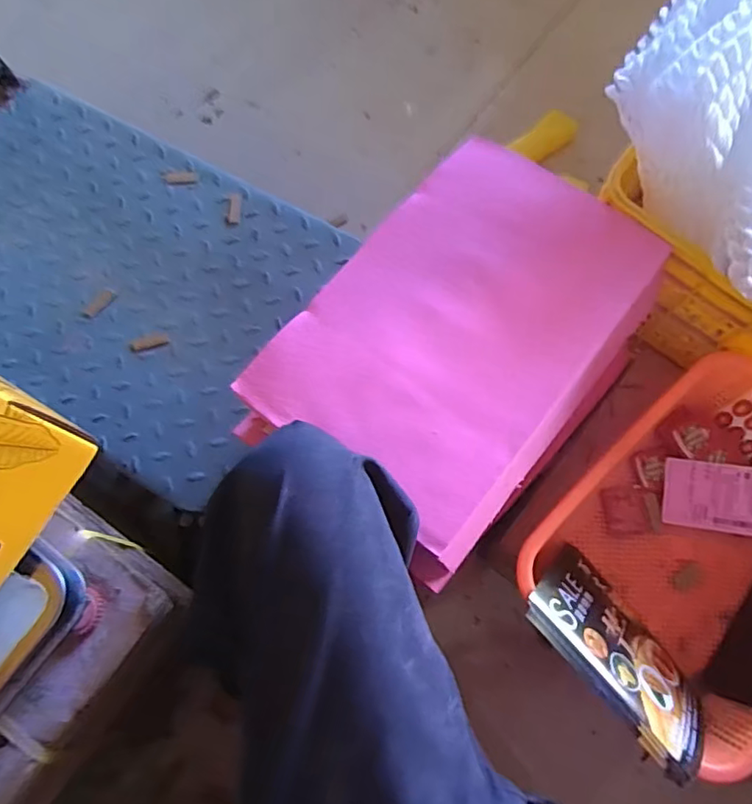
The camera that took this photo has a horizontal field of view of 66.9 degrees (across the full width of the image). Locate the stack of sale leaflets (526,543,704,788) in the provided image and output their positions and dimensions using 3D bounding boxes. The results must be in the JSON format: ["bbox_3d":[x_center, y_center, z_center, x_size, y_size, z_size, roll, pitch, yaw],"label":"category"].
[{"bbox_3d":[0.247,0.249,0.577,0.196,0.015,0.138,47,34,15],"label":"stack of sale leaflets"}]

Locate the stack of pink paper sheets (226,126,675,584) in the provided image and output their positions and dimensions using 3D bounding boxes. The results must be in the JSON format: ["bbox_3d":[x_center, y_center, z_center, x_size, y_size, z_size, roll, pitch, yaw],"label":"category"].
[{"bbox_3d":[0.088,-0.067,0.567,0.276,0.065,0.400,38,77,11],"label":"stack of pink paper sheets"}]

